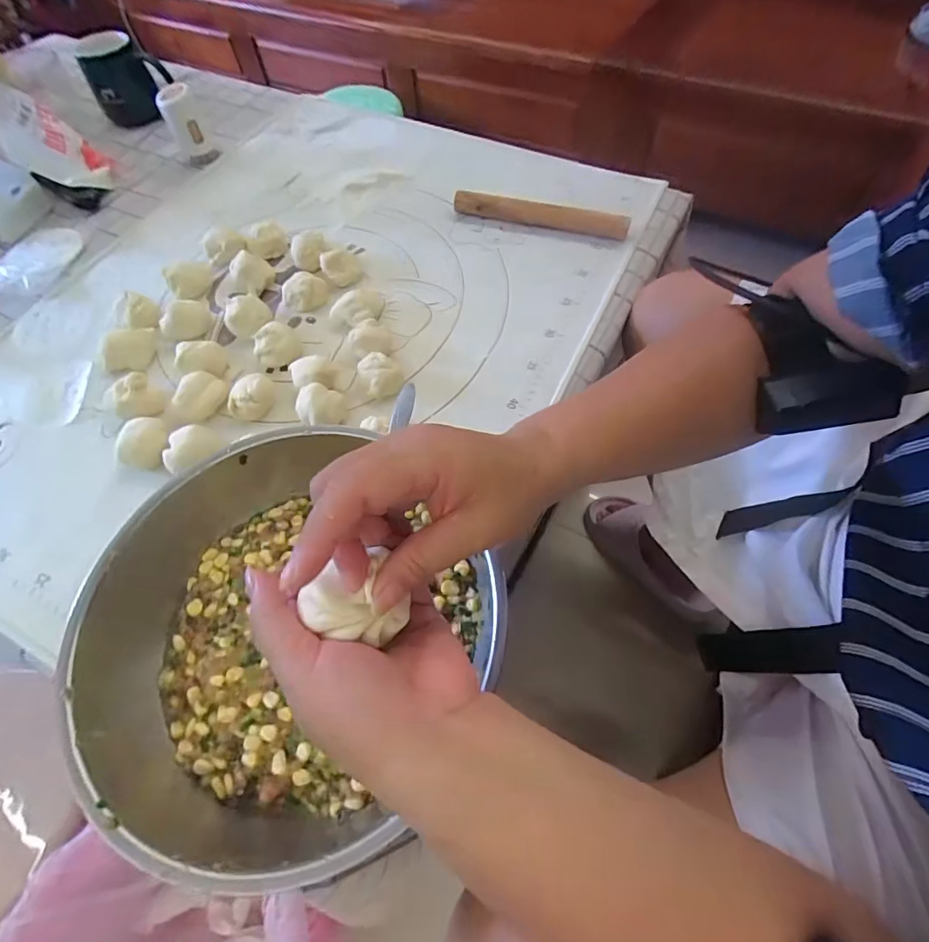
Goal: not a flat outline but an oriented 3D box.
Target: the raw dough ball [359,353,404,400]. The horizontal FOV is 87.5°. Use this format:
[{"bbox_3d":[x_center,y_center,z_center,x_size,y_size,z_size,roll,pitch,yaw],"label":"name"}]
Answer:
[{"bbox_3d":[-0.081,-0.095,0.470,0.036,0.022,0.037,-1,61,3],"label":"raw dough ball"}]

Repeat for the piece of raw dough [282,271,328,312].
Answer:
[{"bbox_3d":[-0.174,-0.196,0.533,0.043,0.031,0.036,7,62,7],"label":"piece of raw dough"}]

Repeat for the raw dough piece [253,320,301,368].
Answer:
[{"bbox_3d":[-0.190,-0.129,0.494,0.039,0.034,0.037,-1,61,3],"label":"raw dough piece"}]

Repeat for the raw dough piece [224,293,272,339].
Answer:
[{"bbox_3d":[-0.228,-0.162,0.512,0.046,0.034,0.045,1,61,4],"label":"raw dough piece"}]

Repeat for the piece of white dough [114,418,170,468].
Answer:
[{"bbox_3d":[-0.290,-0.022,0.442,0.043,0.030,0.044,-31,64,-13],"label":"piece of white dough"}]

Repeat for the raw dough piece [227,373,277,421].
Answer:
[{"bbox_3d":[-0.203,-0.069,0.462,0.046,0.029,0.034,-30,63,-13],"label":"raw dough piece"}]

